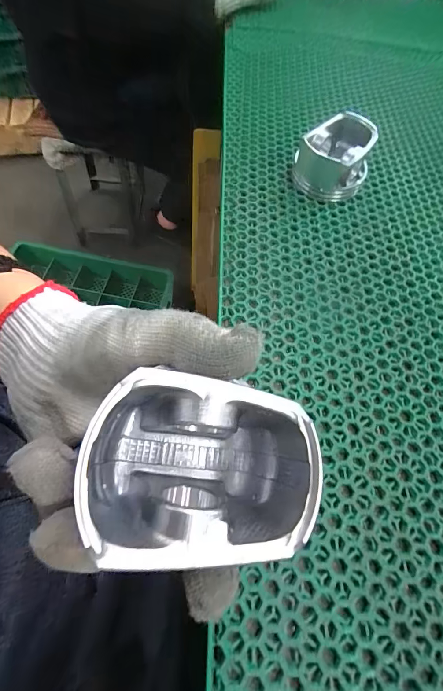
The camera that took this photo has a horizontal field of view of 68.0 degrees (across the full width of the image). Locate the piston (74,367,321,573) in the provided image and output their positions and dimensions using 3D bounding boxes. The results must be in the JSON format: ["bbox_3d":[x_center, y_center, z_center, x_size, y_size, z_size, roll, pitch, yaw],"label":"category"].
[{"bbox_3d":[-0.009,0.044,0.122,0.087,0.050,0.061,11,75,-14],"label":"piston"}]

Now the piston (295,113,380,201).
[{"bbox_3d":[0.116,-0.195,0.341,0.071,0.054,0.071,1,63,-3],"label":"piston"}]

